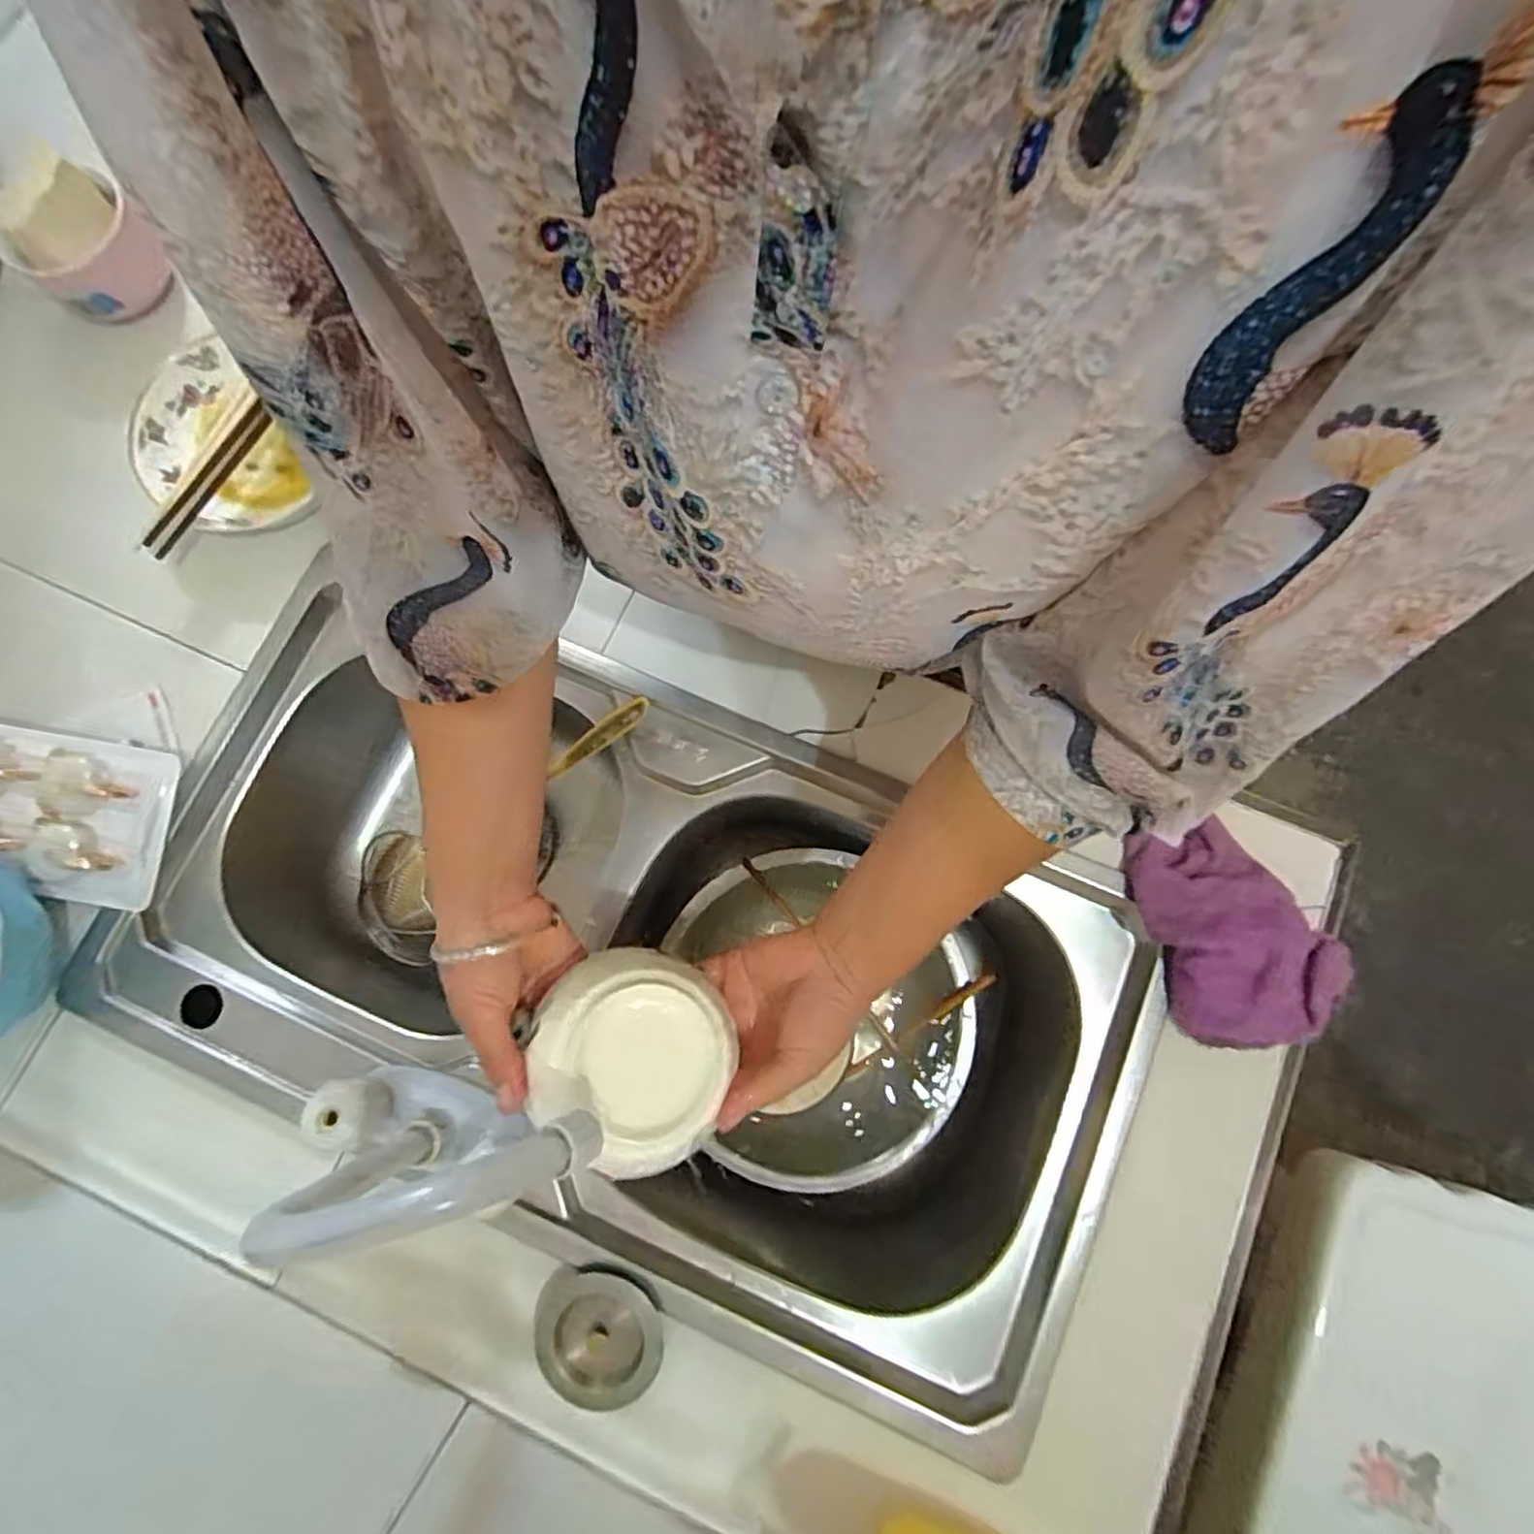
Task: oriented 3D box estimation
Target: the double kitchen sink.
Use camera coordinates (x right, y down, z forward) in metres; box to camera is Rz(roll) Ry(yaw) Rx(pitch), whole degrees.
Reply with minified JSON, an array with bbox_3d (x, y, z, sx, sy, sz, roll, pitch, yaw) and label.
[{"bbox_3d":[-0.104,0.155,0.587,0.733,0.163,0.410,21,81,5],"label":"double kitchen sink"}]

